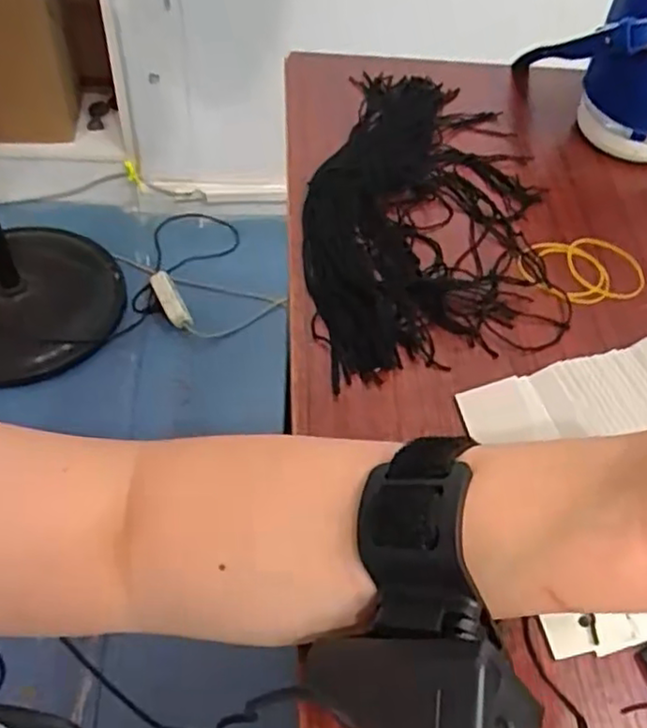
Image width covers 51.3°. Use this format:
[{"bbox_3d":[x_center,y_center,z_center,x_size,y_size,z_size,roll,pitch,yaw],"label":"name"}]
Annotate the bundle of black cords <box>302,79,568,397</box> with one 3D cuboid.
[{"bbox_3d":[0.058,-0.102,0.417,0.141,0.033,0.259,-1,52,-7],"label":"bundle of black cords"}]

